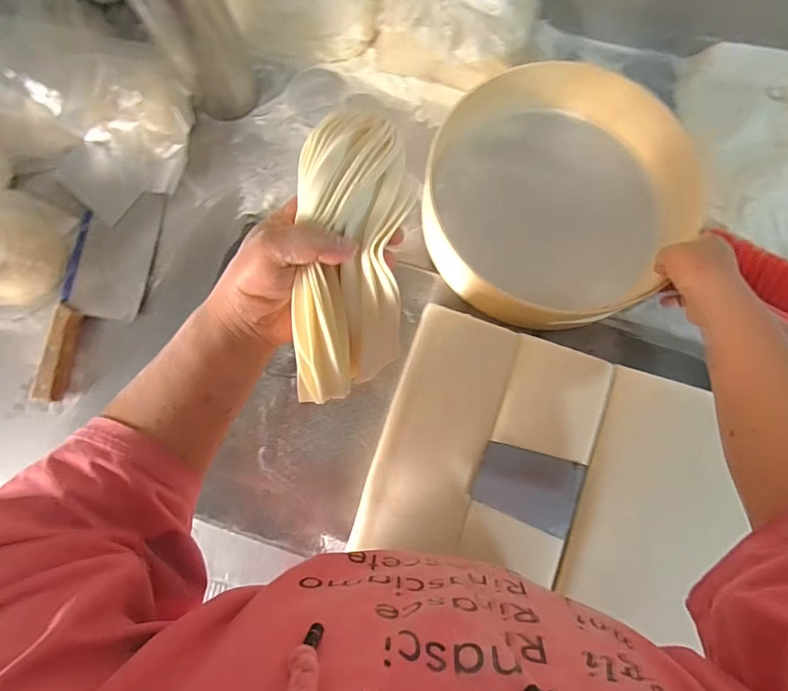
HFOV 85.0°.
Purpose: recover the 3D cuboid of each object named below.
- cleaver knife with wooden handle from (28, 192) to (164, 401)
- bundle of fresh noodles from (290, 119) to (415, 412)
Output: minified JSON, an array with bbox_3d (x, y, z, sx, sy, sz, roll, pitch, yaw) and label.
[{"bbox_3d":[-0.357,-0.065,0.521,0.095,0.027,0.265,10,84,1],"label":"cleaver knife with wooden handle"},{"bbox_3d":[-0.028,-0.065,0.316,0.073,0.081,0.198,5,97,1],"label":"bundle of fresh noodles"}]

